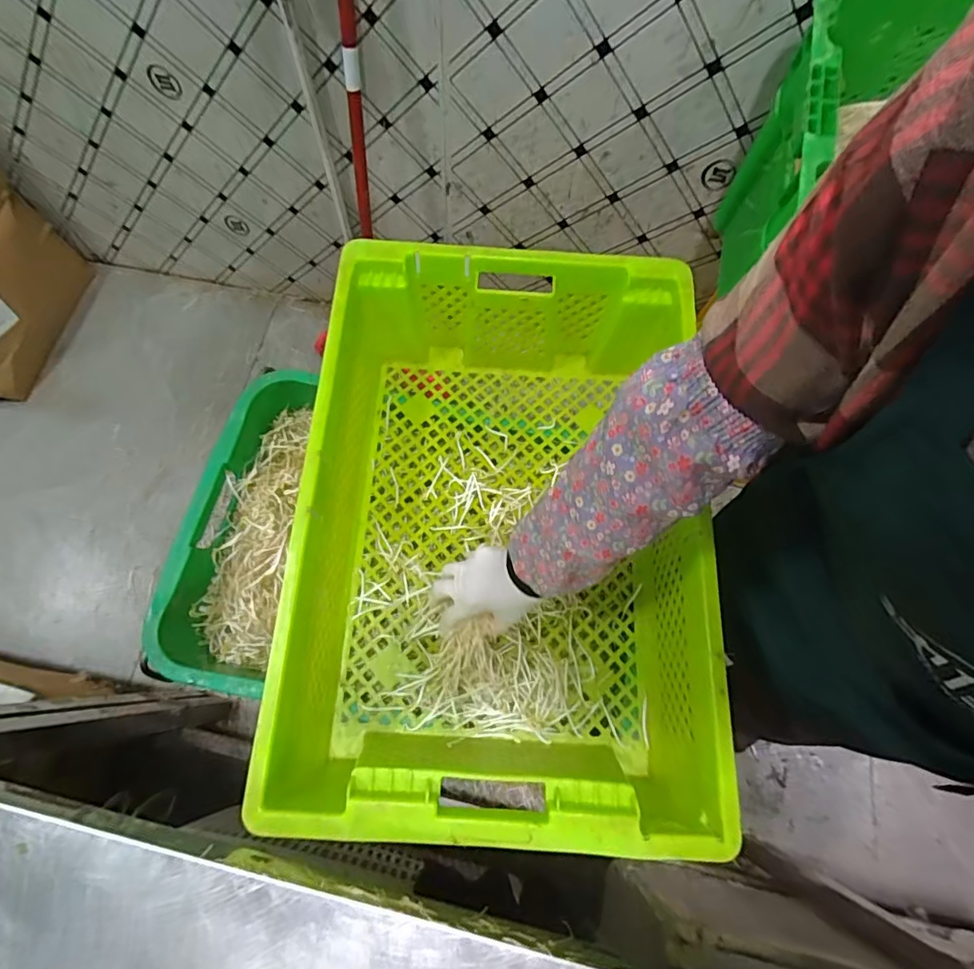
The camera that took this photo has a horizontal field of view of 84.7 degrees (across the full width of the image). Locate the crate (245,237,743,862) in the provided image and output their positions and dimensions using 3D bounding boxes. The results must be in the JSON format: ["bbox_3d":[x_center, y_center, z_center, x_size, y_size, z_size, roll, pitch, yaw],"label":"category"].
[{"bbox_3d":[0.018,0.039,0.609,0.402,0.180,0.601,3,70,1],"label":"crate"}]

